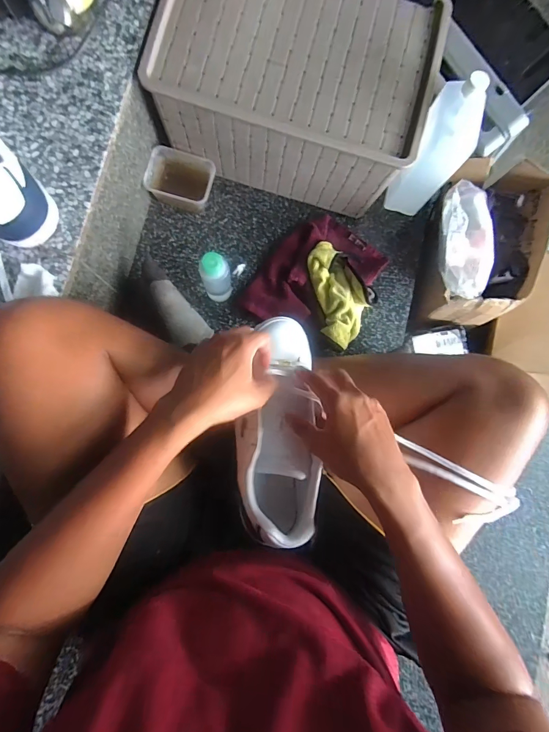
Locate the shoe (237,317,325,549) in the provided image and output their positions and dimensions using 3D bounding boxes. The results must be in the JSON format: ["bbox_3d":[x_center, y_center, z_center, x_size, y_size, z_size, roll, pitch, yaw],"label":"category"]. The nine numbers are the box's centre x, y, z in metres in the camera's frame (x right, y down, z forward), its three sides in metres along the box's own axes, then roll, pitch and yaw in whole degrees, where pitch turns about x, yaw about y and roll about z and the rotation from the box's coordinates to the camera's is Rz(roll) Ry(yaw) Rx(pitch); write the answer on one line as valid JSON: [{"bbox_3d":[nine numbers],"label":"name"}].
[{"bbox_3d":[0.008,0.069,0.463,0.100,0.085,0.274,5,71,-4],"label":"shoe"}]

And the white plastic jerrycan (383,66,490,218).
[{"bbox_3d":[0.252,-0.338,0.588,0.070,0.210,0.091,19,84,-4],"label":"white plastic jerrycan"}]

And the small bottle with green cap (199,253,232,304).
[{"bbox_3d":[-0.090,-0.135,0.583,0.043,0.139,0.035,-18,87,-6],"label":"small bottle with green cap"}]

